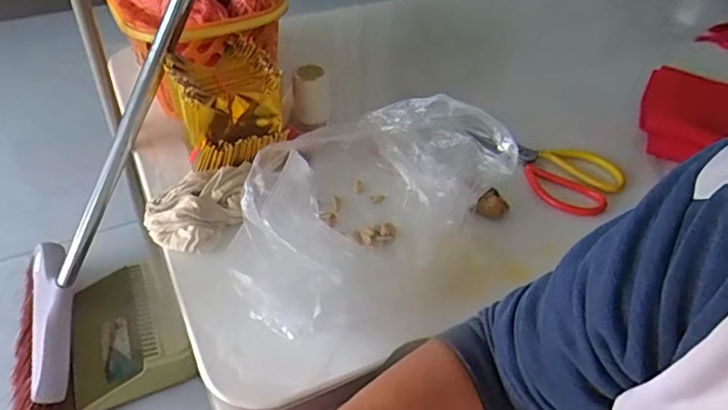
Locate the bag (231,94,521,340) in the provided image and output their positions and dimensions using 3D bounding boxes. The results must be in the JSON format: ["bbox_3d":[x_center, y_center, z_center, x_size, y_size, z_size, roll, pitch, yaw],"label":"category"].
[{"bbox_3d":[-0.008,-0.004,0.587,0.190,0.106,0.314,32,51,28],"label":"bag"}]

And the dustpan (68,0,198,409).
[{"bbox_3d":[-0.399,-0.003,0.795,0.181,0.745,0.240,-15,46,-17],"label":"dustpan"}]

